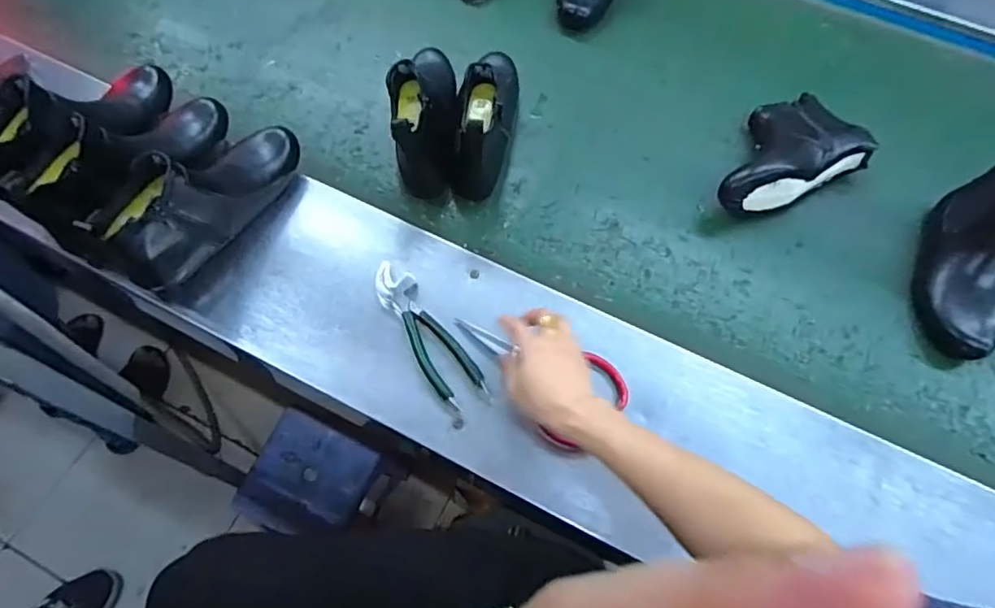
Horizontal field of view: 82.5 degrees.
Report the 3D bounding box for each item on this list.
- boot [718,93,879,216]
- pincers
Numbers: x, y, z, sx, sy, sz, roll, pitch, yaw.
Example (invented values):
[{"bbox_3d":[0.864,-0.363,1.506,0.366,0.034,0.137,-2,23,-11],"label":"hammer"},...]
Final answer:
[{"bbox_3d":[0.381,-0.214,0.777,0.227,0.076,0.147,-27,68,-14],"label":"boot"},{"bbox_3d":[-0.081,0.033,0.642,0.051,0.018,0.197,-31,69,-15],"label":"pincers"}]

